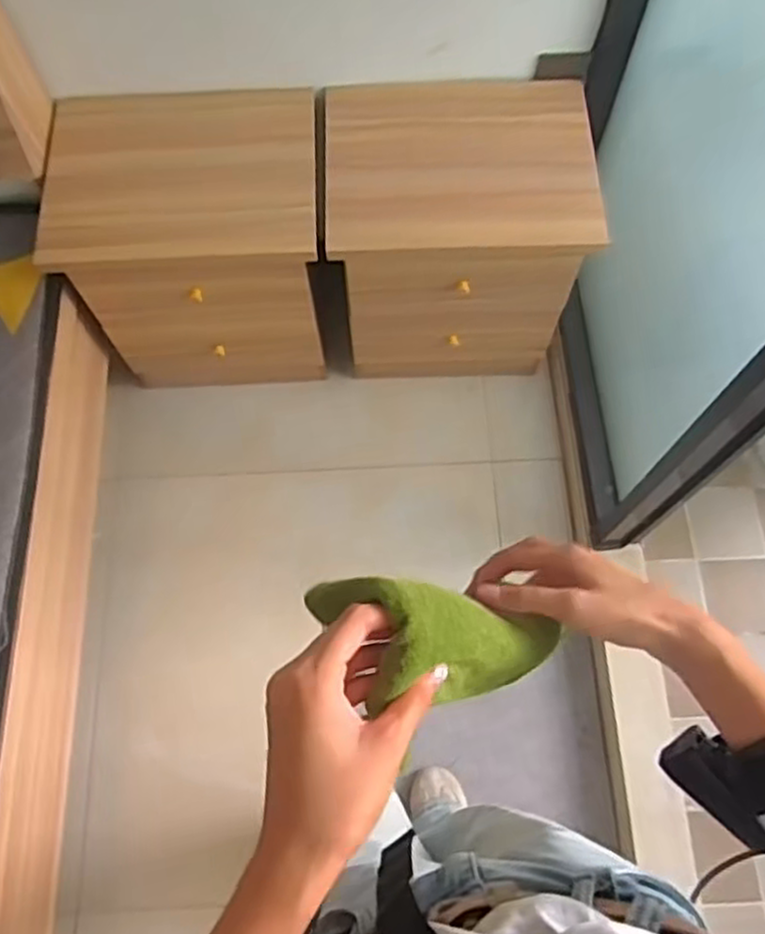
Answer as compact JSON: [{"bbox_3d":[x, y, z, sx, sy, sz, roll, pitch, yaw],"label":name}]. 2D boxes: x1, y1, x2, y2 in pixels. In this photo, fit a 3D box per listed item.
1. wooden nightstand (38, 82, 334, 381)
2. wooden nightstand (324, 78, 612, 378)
[{"bbox_3d":[-0.354,-0.441,1.462,0.455,0.439,0.384,-5,69,-1],"label":"wooden nightstand"},{"bbox_3d":[0.132,-0.462,1.438,0.463,0.390,0.364,-2,69,1],"label":"wooden nightstand"}]

